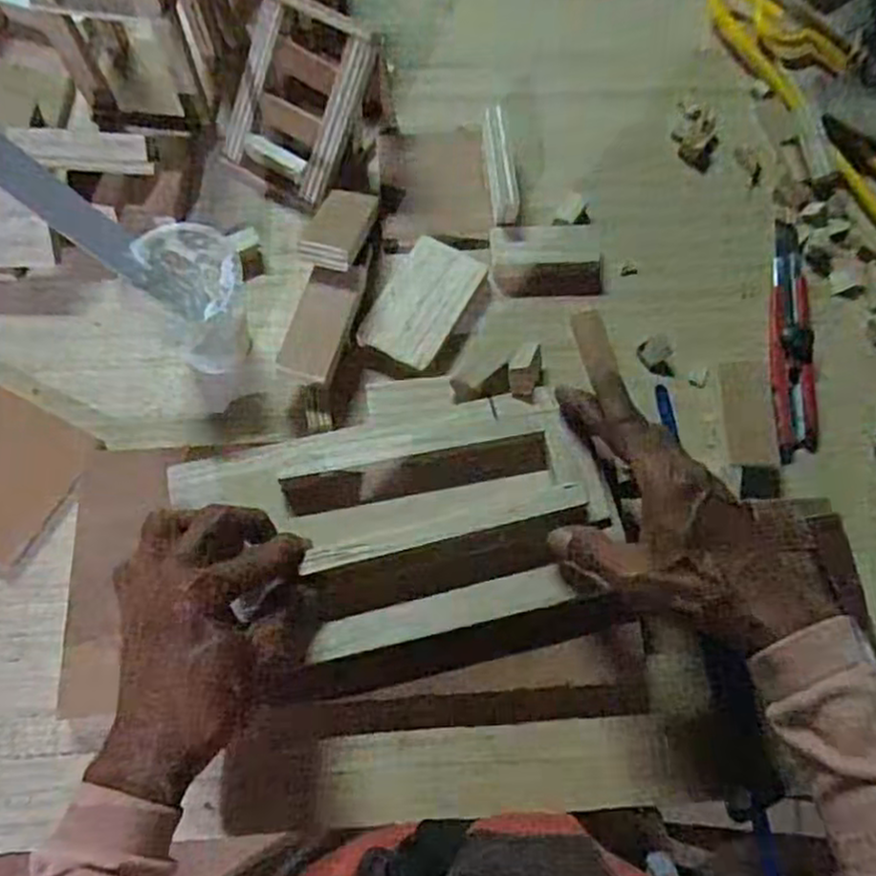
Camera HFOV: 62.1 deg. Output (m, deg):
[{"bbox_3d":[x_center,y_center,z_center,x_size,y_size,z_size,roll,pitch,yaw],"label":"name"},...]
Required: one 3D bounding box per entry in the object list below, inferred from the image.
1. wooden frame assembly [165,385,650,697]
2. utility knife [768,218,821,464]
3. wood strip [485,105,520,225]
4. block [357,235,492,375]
[{"bbox_3d":[-0.021,0.056,0.427,0.245,0.035,0.146,-12,72,-6],"label":"wooden frame assembly"},{"bbox_3d":[0.254,-0.076,0.522,0.036,0.011,0.186,5,71,0],"label":"utility knife"},{"bbox_3d":[0.046,-0.201,0.541,0.017,0.030,0.090,-4,71,-3],"label":"wood strip"},{"bbox_3d":[-0.010,-0.095,0.514,0.055,0.011,0.094,27,72,7],"label":"block"}]

